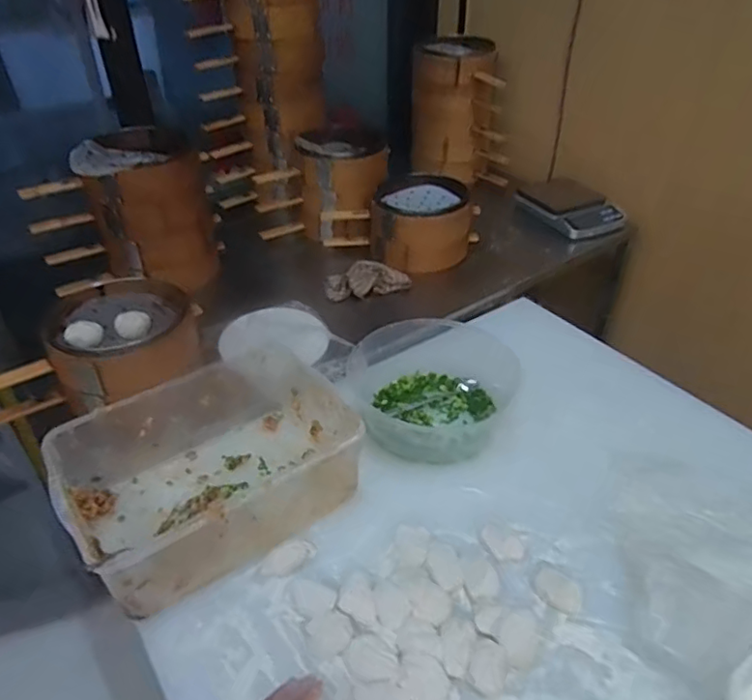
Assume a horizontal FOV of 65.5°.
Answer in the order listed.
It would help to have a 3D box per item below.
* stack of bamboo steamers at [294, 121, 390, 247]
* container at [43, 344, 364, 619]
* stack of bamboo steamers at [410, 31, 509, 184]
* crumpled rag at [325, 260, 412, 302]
[{"bbox_3d":[-0.065,-0.344,1.231,0.192,0.176,0.204,-8,39,-9],"label":"stack of bamboo steamers"},{"bbox_3d":[-0.192,0.133,0.697,0.320,0.104,0.220,-25,44,-27],"label":"container"},{"bbox_3d":[0.204,-0.576,1.431,0.225,0.294,0.198,1,38,3],"label":"stack of bamboo steamers"},{"bbox_3d":[-0.021,-0.134,1.110,0.160,0.033,0.077,-15,40,-17],"label":"crumpled rag"}]

